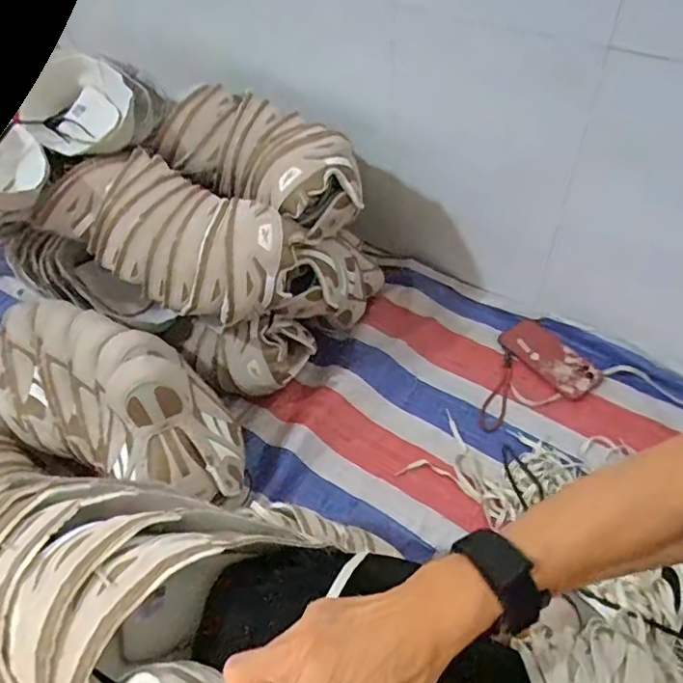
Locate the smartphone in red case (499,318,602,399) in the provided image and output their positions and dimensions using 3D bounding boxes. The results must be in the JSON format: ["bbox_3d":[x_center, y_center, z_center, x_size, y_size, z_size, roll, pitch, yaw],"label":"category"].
[{"bbox_3d":[0.333,0.025,0.875,0.070,0.010,0.157,-42,63,-8],"label":"smartphone in red case"}]

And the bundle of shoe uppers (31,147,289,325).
[{"bbox_3d":[-0.237,-0.150,0.745,0.345,0.109,0.158,26,57,24],"label":"bundle of shoe uppers"}]

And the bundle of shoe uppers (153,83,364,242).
[{"bbox_3d":[-0.115,-0.267,0.810,0.314,0.114,0.151,28,58,25],"label":"bundle of shoe uppers"}]

